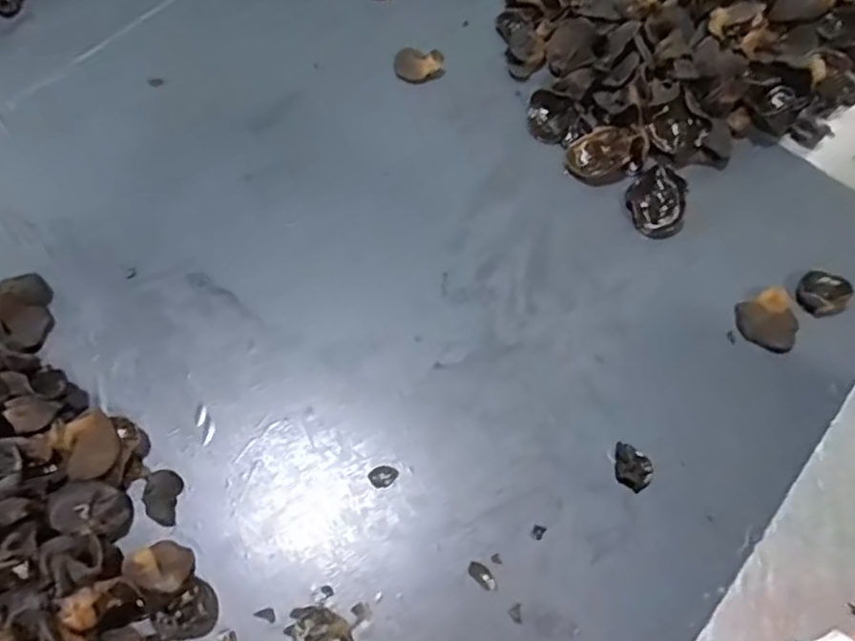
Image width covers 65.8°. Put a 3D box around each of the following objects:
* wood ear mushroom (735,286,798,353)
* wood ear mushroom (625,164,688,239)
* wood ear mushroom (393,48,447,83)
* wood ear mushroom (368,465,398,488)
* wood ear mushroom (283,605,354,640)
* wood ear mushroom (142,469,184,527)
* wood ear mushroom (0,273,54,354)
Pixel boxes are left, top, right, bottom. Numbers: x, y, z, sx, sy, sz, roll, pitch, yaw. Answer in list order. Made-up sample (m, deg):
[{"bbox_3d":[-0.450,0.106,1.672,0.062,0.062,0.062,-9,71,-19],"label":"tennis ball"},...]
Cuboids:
[{"bbox_3d":[0.225,0.001,0.433,0.035,0.016,0.039,-17,64,-9],"label":"wood ear mushroom"},{"bbox_3d":[0.164,-0.085,0.469,0.040,0.016,0.048,6,62,3],"label":"wood ear mushroom"},{"bbox_3d":[-0.007,-0.211,0.540,0.040,0.017,0.032,-2,62,-1],"label":"wood ear mushroom"},{"bbox_3d":[-0.026,0.094,0.400,0.017,0.004,0.013,-25,65,-13],"label":"wood ear mushroom"},{"bbox_3d":[-0.059,0.173,0.362,0.039,0.008,0.027,23,65,12],"label":"wood ear mushroom"},{"bbox_3d":[-0.156,0.103,0.389,0.018,0.012,0.031,4,62,2],"label":"wood ear mushroom"},{"bbox_3d":[-0.266,-0.005,0.430,0.034,0.015,0.053,-11,63,-6],"label":"wood ear mushroom"}]

